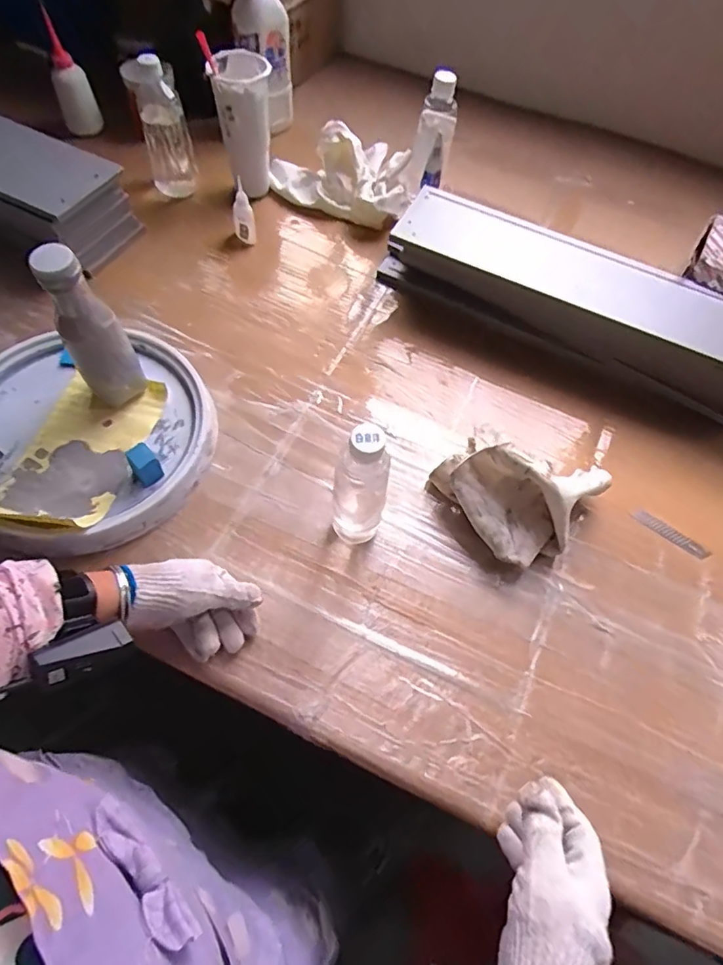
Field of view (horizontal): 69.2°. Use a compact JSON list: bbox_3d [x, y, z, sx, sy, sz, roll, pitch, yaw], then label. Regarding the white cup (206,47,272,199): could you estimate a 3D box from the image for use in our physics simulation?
[{"bbox_3d":[-0.175,-0.541,0.797,0.076,0.172,0.094,-8,63,-9],"label":"white cup"}]

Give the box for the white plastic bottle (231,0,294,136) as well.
[{"bbox_3d":[-0.159,-0.684,0.853,0.079,0.204,0.097,27,63,9],"label":"white plastic bottle"}]

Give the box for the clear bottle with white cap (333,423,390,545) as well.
[{"bbox_3d":[-0.001,0.009,0.534,0.048,0.193,0.057,12,61,1],"label":"clear bottle with white cap"}]

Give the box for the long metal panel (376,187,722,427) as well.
[{"bbox_3d":[0.323,-0.260,0.766,0.599,0.105,0.135,26,62,8],"label":"long metal panel"}]

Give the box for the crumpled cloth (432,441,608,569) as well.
[{"bbox_3d":[0.204,-0.002,0.618,0.181,0.085,0.152,-31,72,-15],"label":"crumpled cloth"}]

